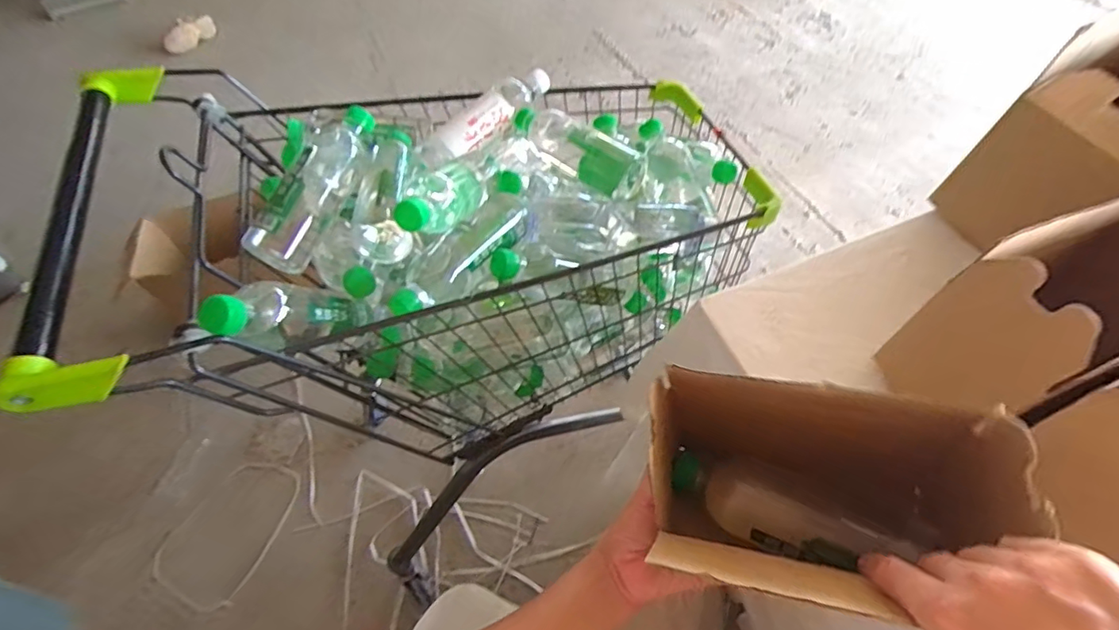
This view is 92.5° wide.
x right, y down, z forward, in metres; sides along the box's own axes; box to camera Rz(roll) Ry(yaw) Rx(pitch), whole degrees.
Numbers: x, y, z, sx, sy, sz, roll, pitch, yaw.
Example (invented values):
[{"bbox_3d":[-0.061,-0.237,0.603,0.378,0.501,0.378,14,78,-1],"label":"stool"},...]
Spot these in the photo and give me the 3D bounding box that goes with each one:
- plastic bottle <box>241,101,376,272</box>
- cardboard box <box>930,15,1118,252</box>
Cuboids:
[{"bbox_3d":[-0.260,-0.141,0.585,0.069,0.065,0.203,18,72,15],"label":"plastic bottle"},{"bbox_3d":[0.572,-0.185,0.537,0.264,0.196,0.157,-26,57,-13],"label":"cardboard box"}]

